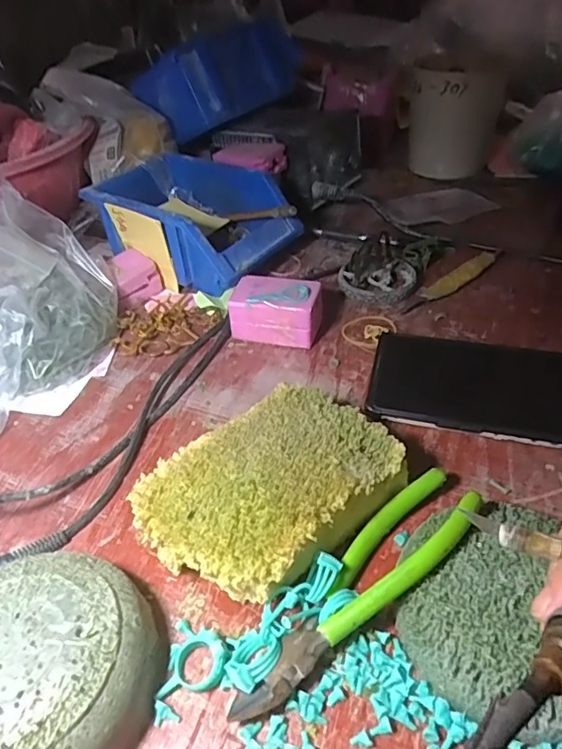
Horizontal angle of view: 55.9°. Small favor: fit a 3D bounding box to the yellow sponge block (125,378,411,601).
[{"bbox_3d":[-0.007,0.064,0.300,0.137,0.041,0.101,-34,48,-29],"label":"yellow sponge block"}]

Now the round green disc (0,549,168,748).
[{"bbox_3d":[-0.107,0.133,0.235,0.101,0.036,0.097,-3,41,2],"label":"round green disc"}]

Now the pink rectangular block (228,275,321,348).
[{"bbox_3d":[-0.004,-0.052,0.435,0.072,0.041,0.043,8,43,15],"label":"pink rectangular block"}]

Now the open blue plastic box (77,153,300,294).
[{"bbox_3d":[-0.082,-0.148,0.522,0.172,0.079,0.123,21,47,27],"label":"open blue plastic box"}]

